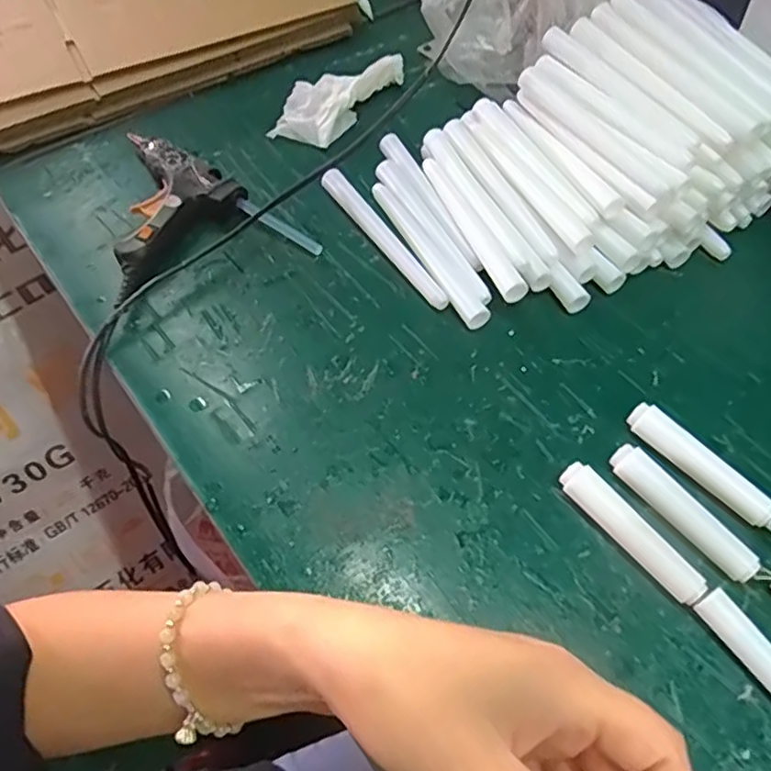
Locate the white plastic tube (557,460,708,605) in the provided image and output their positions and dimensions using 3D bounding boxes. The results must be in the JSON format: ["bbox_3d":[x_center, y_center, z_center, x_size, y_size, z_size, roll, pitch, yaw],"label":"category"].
[{"bbox_3d":[0.131,0.079,0.346,0.017,0.019,0.088,-34,63,-20],"label":"white plastic tube"}]

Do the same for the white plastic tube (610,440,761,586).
[{"bbox_3d":[0.162,0.068,0.351,0.017,0.015,0.088,-35,63,-21],"label":"white plastic tube"}]

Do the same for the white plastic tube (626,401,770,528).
[{"bbox_3d":[0.178,0.045,0.368,0.019,0.018,0.089,-37,64,-21],"label":"white plastic tube"}]

